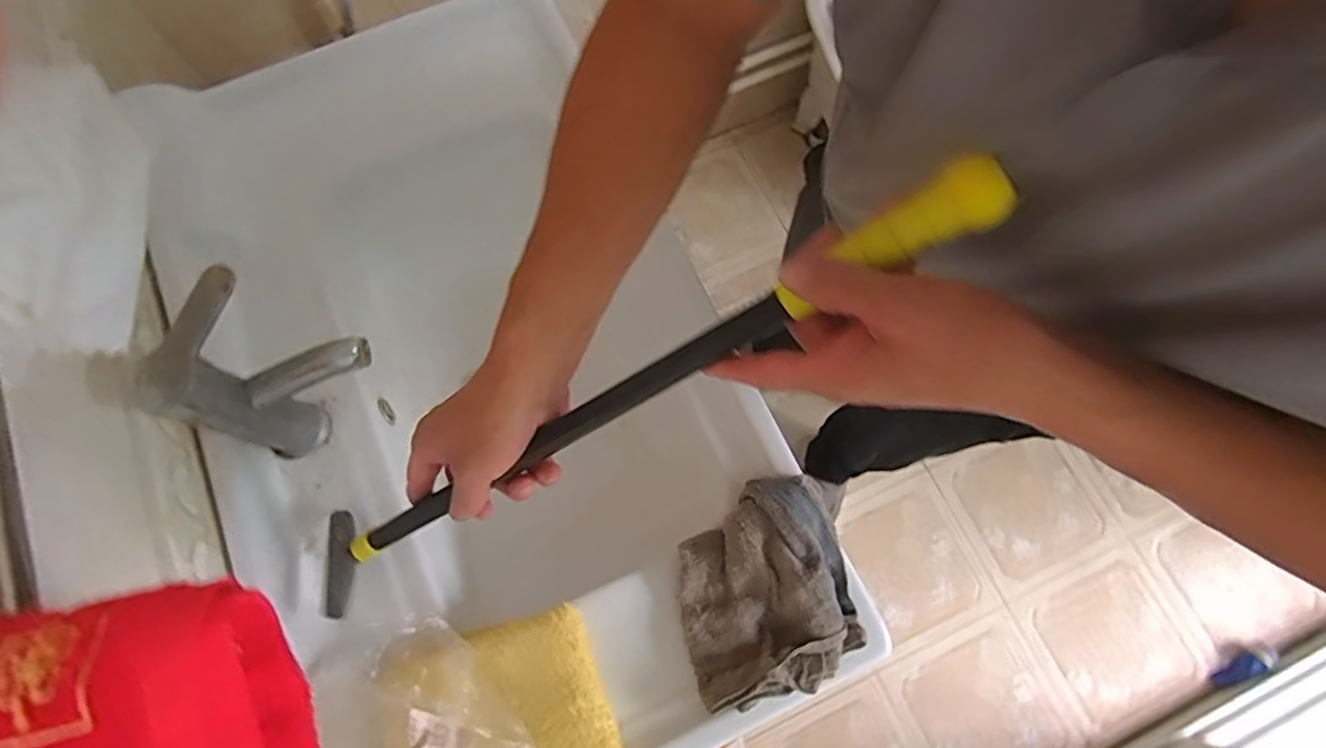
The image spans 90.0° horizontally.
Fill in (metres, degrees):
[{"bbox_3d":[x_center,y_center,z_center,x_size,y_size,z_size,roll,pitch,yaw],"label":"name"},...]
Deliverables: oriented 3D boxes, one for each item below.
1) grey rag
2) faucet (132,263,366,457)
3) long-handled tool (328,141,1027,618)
[{"bbox_3d":[0.085,0.174,0.546,0.137,0.039,0.166,-7,73,-1],"label":"grey rag"},{"bbox_3d":[-0.299,0.010,0.533,0.094,0.173,0.108,22,75,8],"label":"faucet"},{"bbox_3d":[-0.071,0.039,0.433,0.580,0.030,0.066,-30,72,28],"label":"long-handled tool"}]

